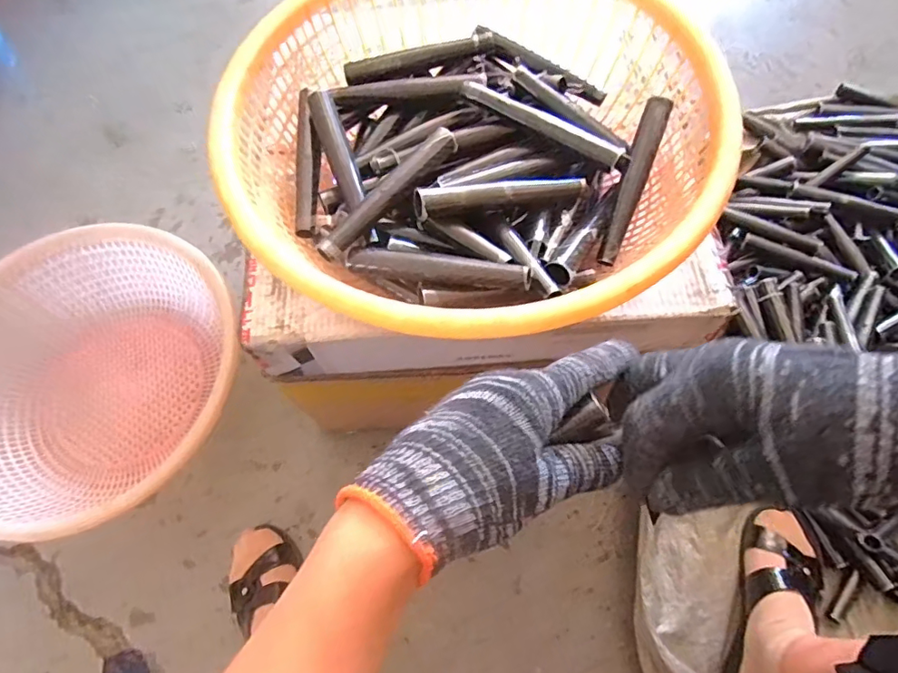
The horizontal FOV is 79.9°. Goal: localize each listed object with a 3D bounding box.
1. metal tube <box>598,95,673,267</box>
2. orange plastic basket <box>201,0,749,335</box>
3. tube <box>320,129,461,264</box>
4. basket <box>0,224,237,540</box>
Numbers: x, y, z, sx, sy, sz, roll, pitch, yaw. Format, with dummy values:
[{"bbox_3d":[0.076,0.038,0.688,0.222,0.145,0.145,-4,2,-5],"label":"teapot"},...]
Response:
[{"bbox_3d":[0.160,-0.135,0.465,0.019,0.014,0.148,19,92,9],"label":"metal tube"},{"bbox_3d":[0.013,-0.172,0.464,0.382,0.107,0.386,-1,67,2],"label":"orange plastic basket"},{"bbox_3d":[-0.051,-0.122,0.449,0.023,0.021,0.157,38,73,17],"label":"tube"},{"bbox_3d":[-0.478,0.052,0.721,0.382,0.127,0.398,-1,67,2],"label":"basket"}]

